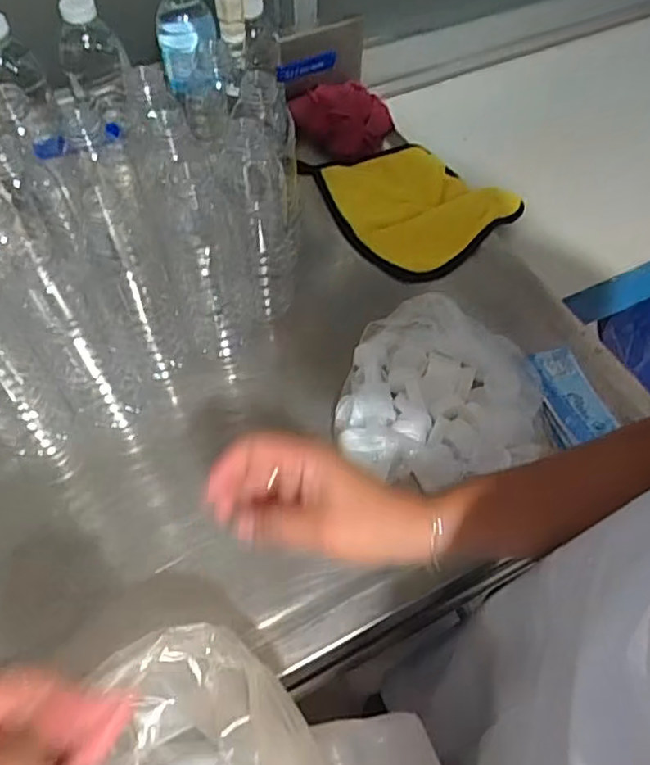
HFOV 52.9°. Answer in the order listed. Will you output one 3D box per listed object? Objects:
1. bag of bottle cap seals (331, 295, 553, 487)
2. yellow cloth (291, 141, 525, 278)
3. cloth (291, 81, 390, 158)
[{"bbox_3d":[0.104,0.013,0.564,0.177,0.059,0.160,10,56,7],"label":"bag of bottle cap seals"},{"bbox_3d":[0.093,-0.209,0.767,0.205,0.059,0.212,-37,63,-23],"label":"yellow cloth"},{"bbox_3d":[0.020,-0.330,0.821,0.129,0.060,0.114,2,56,1],"label":"cloth"}]

